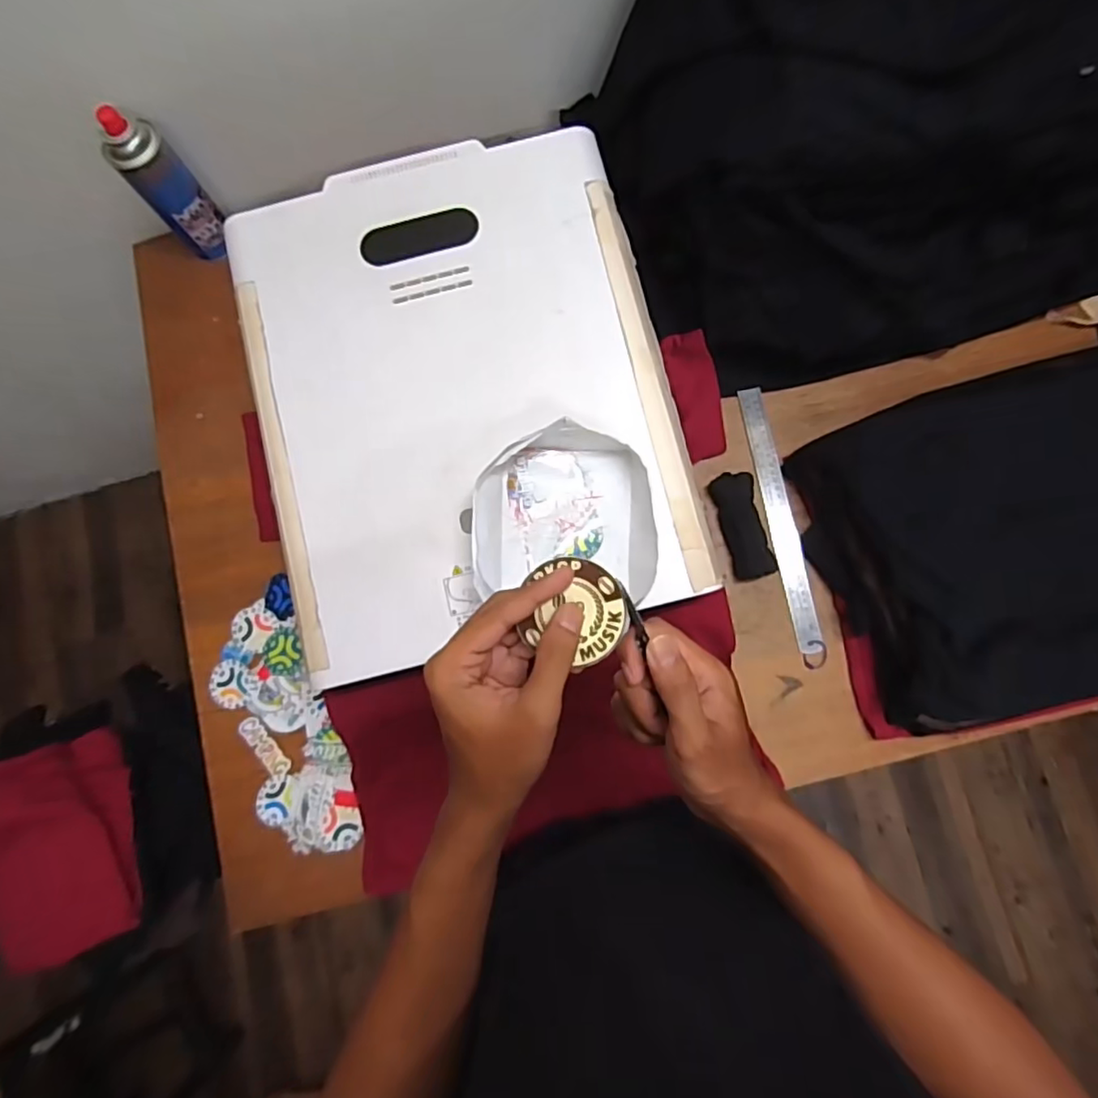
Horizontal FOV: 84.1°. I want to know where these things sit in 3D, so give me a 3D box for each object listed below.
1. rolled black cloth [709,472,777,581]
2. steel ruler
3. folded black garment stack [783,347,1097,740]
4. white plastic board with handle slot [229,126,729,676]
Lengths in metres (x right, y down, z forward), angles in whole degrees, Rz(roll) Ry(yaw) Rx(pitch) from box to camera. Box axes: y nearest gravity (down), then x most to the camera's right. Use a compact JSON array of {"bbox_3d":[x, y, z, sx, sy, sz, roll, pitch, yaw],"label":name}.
[{"bbox_3d":[0.233,-0.029,0.727,0.049,0.018,0.126,-14,81,0],"label":"rolled black cloth"},{"bbox_3d":[0.280,-0.039,0.739,0.031,0.007,0.326,-12,82,8],"label":"steel ruler"},{"bbox_3d":[0.588,-0.024,0.672,0.556,0.103,0.383,-16,81,0],"label":"folded black garment stack"},{"bbox_3d":[-0.091,-0.161,0.606,0.401,0.019,0.501,-14,81,0],"label":"white plastic board with handle slot"}]

